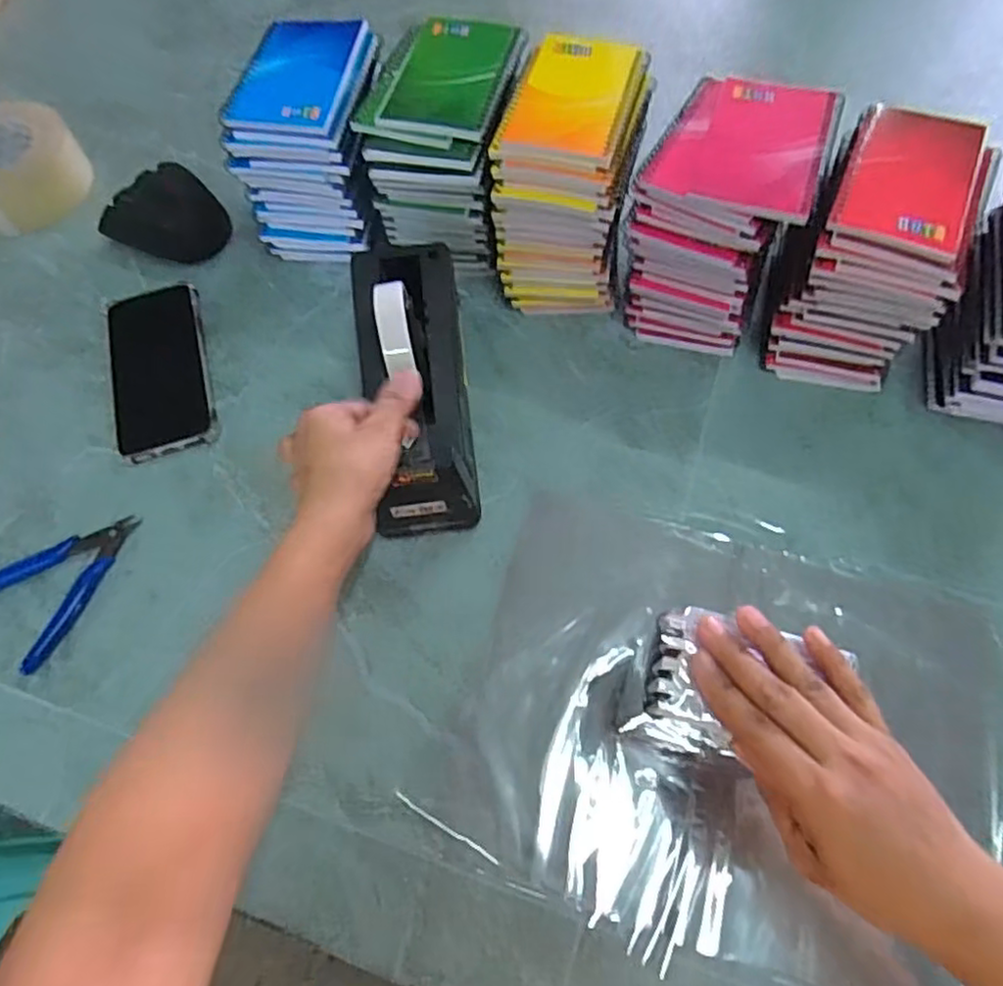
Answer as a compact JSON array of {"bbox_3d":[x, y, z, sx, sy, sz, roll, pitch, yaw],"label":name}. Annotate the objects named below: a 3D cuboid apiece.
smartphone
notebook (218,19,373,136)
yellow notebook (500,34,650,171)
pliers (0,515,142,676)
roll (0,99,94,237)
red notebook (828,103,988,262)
[{"bbox_3d":[-0.291,-0.106,0.572,0.082,0.011,0.173,-16,65,-5],"label":"smartphone"},{"bbox_3d":[-0.165,-0.340,0.544,0.088,0.012,0.129,7,65,5],"label":"notebook"},{"bbox_3d":[0.056,-0.298,0.507,0.087,0.012,0.131,15,66,9],"label":"yellow notebook"},{"bbox_3d":[-0.324,0.058,0.491,0.086,0.007,0.120,36,71,17],"label":"pliers"},{"bbox_3d":[-0.493,-0.328,0.675,0.130,0.050,0.134,-1,65,2],"label":"roll"},{"bbox_3d":[0.279,-0.215,0.458,0.079,0.015,0.129,23,68,12],"label":"red notebook"}]

